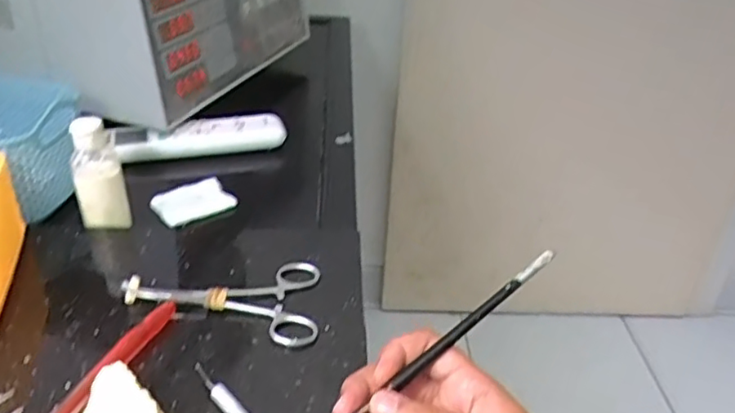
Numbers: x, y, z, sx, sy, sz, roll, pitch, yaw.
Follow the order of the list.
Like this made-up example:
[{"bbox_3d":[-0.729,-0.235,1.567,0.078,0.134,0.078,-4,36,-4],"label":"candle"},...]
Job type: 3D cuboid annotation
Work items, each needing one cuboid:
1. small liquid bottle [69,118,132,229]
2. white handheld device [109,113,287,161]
[{"bbox_3d":[-0.198,-0.024,0.460,0.033,0.081,0.024,-12,36,-23],"label":"small liquid bottle"},{"bbox_3d":[-0.161,-0.067,0.603,0.157,0.025,0.035,-7,34,-16],"label":"white handheld device"}]

